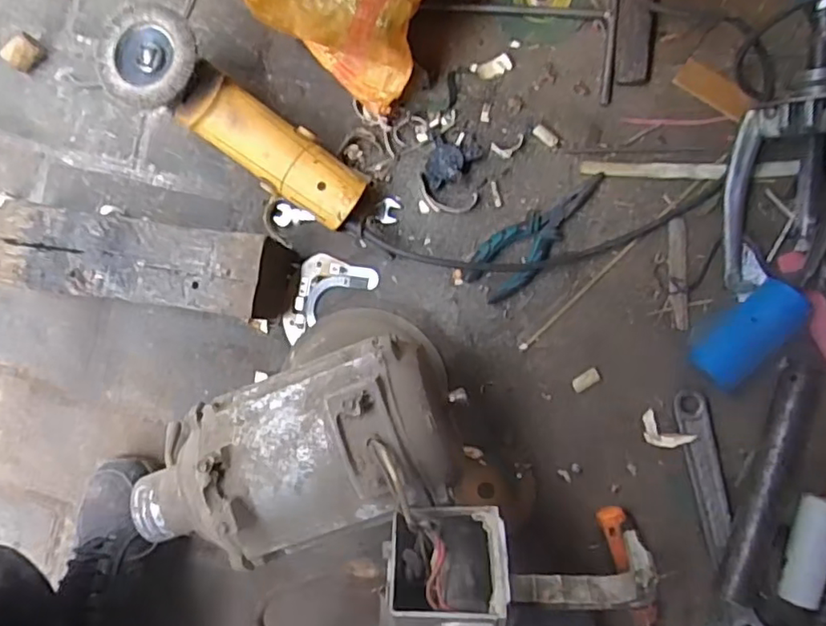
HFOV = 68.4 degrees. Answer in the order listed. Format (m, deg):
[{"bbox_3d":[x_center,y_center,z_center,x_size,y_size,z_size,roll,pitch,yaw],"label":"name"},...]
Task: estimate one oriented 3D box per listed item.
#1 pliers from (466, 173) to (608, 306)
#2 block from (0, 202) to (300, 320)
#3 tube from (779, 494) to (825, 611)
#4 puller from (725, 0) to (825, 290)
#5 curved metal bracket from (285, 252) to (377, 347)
[{"bbox_3d":[0.125,-0.074,0.592,0.159,0.017,0.057,-36,83,6],"label":"pliers"},{"bbox_3d":[-0.274,-0.053,0.625,0.297,0.074,0.097,9,89,9],"label":"block"},{"bbox_3d":[0.354,0.211,0.542,0.033,0.027,0.096,13,90,9],"label":"tube"},{"bbox_3d":[0.331,-0.142,0.530,0.088,0.087,0.237,4,89,9],"label":"puller"},{"bbox_3d":[-0.095,-0.025,0.631,0.110,0.008,0.059,-34,84,6],"label":"curved metal bracket"}]

